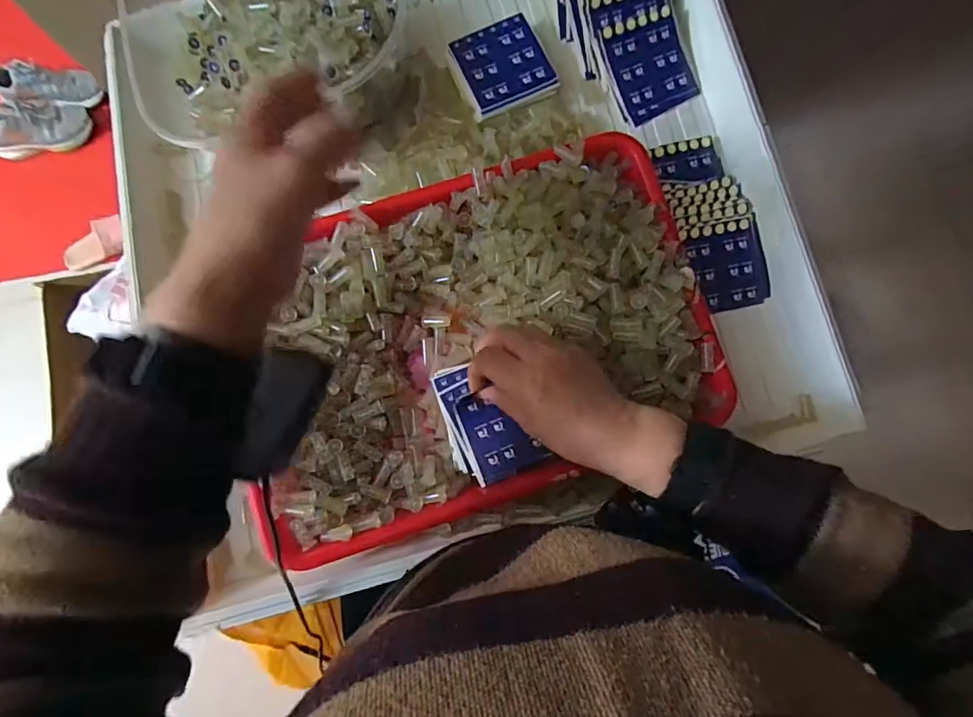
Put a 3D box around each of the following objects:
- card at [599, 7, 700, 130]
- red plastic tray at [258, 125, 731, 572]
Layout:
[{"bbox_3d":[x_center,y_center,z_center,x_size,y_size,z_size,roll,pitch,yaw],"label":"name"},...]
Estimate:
[{"bbox_3d":[0.159,-0.282,0.464,0.080,0.005,0.091,-25,97,-9],"label":"card"},{"bbox_3d":[-0.011,-0.015,0.394,0.375,0.060,0.256,-18,77,-4],"label":"red plastic tray"}]

